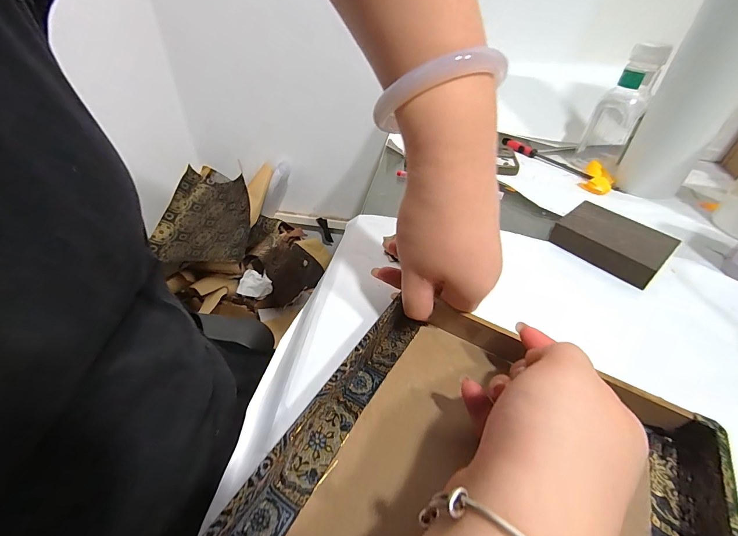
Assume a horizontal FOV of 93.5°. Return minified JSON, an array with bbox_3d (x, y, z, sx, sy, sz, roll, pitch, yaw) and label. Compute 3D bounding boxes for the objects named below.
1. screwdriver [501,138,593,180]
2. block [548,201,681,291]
[{"bbox_3d":[0.273,-0.171,0.537,0.015,0.013,0.147,-29,50,-30],"label":"screwdriver"},{"bbox_3d":[0.253,-0.028,0.364,0.069,0.027,0.096,-29,50,-31],"label":"block"}]

